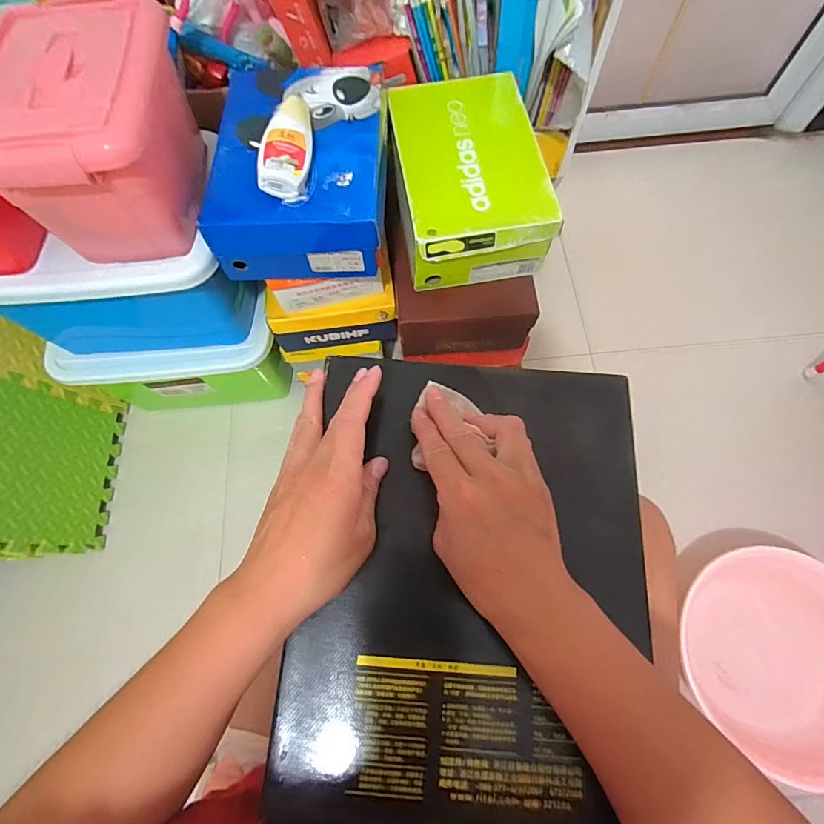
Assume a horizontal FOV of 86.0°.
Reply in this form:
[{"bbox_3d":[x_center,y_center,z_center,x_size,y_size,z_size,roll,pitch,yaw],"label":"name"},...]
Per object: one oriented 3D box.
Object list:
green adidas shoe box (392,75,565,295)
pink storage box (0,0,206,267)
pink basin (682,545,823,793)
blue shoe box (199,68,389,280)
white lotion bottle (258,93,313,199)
[{"bbox_3d":[0.076,-0.337,0.651,0.195,0.105,0.294,-11,69,-2],"label":"green adidas shoe box"},{"bbox_3d":[-0.359,-0.317,0.525,0.182,0.170,0.247,-5,69,0],"label":"pink storage box"},{"bbox_3d":[0.599,0.394,0.712,0.289,0.114,0.314,-1,69,2],"label":"pink basin"},{"bbox_3d":[-0.141,-0.317,0.592,0.207,0.105,0.261,0,69,2],"label":"blue shoe box"},{"bbox_3d":[-0.148,-0.320,0.527,0.052,0.034,0.145,-2,69,2],"label":"white lotion bottle"}]

